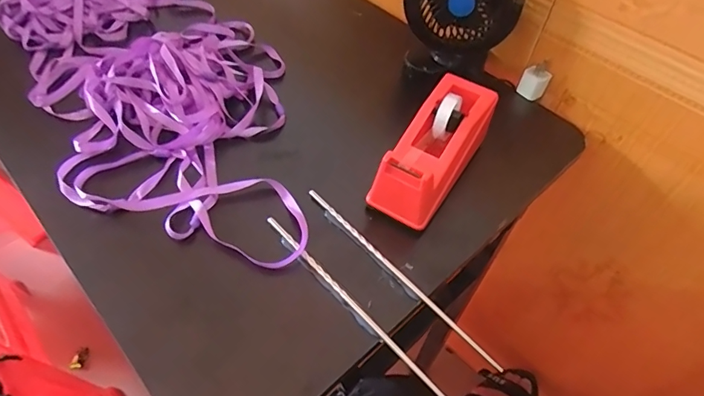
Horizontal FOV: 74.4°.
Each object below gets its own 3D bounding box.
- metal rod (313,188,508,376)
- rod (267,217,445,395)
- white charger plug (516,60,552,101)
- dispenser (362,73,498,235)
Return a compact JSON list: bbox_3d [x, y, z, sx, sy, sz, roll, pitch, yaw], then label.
[{"bbox_3d":[0.037,0.063,0.398,0.007,0.006,0.220,-35,61,-27],"label":"metal rod"},{"bbox_3d":[-0.001,0.085,0.378,0.007,0.012,0.214,-35,61,-27],"label":"rod"},{"bbox_3d":[0.219,-0.138,0.553,0.028,0.043,0.028,-24,57,-21],"label":"white charger plug"},{"bbox_3d":[0.079,-0.044,0.445,0.061,0.076,0.155,29,55,18],"label":"dispenser"}]

